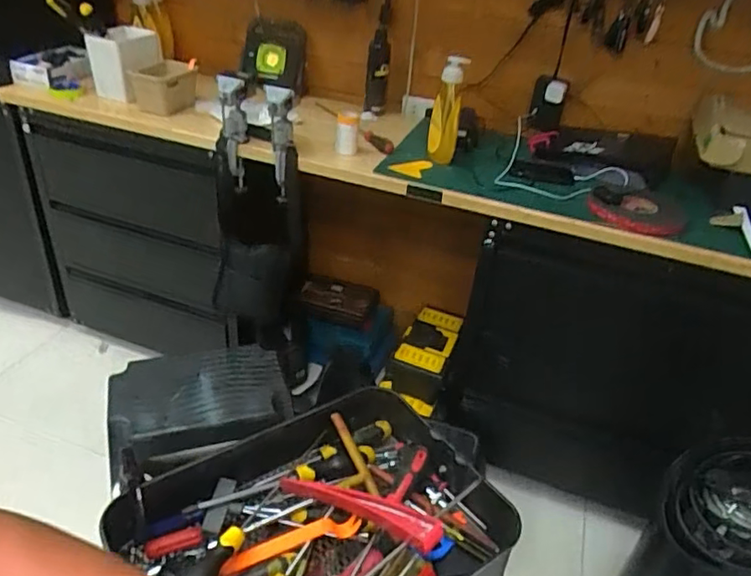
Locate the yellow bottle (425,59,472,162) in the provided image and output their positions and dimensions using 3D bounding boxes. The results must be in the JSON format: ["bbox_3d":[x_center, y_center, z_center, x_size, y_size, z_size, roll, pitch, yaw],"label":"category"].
[{"bbox_3d":[0.163,-0.405,1.334,0.065,0.239,0.090,9,34,4],"label":"yellow bottle"}]

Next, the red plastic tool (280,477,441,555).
[{"bbox_3d":[-0.020,0.266,0.712,0.214,0.024,0.040,9,31,27],"label":"red plastic tool"}]

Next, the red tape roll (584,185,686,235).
[{"bbox_3d":[0.554,-0.171,1.246,0.185,0.032,0.188,4,34,-3],"label":"red tape roll"}]

